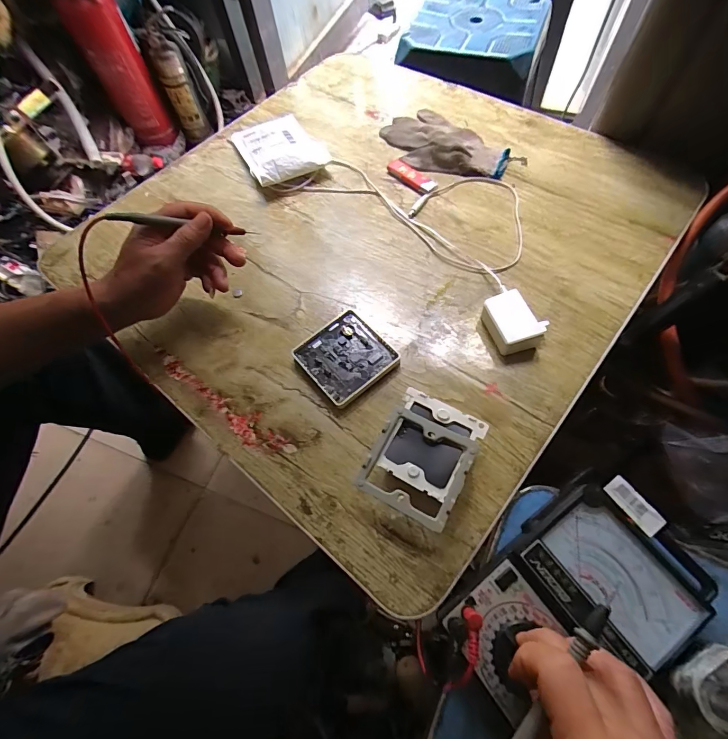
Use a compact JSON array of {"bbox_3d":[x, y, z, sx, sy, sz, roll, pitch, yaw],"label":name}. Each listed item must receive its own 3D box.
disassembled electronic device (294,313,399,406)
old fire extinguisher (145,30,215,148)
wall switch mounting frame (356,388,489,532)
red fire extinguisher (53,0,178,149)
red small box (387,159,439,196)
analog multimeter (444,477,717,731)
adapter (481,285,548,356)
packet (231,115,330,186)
[{"bbox_3d":[-0.020,-0.013,0.419,0.087,0.013,0.088,-37,66,-15],"label":"disassembled electronic device"},{"bbox_3d":[-0.576,-0.871,1.216,0.090,0.279,0.076,-27,66,-8],"label":"old fire extinguisher"},{"bbox_3d":[0.053,0.081,0.352,0.081,0.035,0.105,27,67,17],"label":"wall switch mounting frame"},{"bbox_3d":[-0.694,-0.844,1.114,0.137,0.367,0.125,-31,66,-10],"label":"red fire extinguisher"},{"bbox_3d":[0.068,-0.272,0.542,0.029,0.009,0.078,-37,66,-14],"label":"red small box"},{"bbox_3d":[0.164,0.169,0.295,0.191,0.041,0.114,-29,64,-11],"label":"analog multimeter"},{"bbox_3d":[0.160,-0.052,0.413,0.050,0.029,0.065,-17,63,-5],"label":"adapter"},{"bbox_3d":[-0.130,-0.345,0.582,0.118,0.038,0.175,-26,64,-9],"label":"packet"}]

